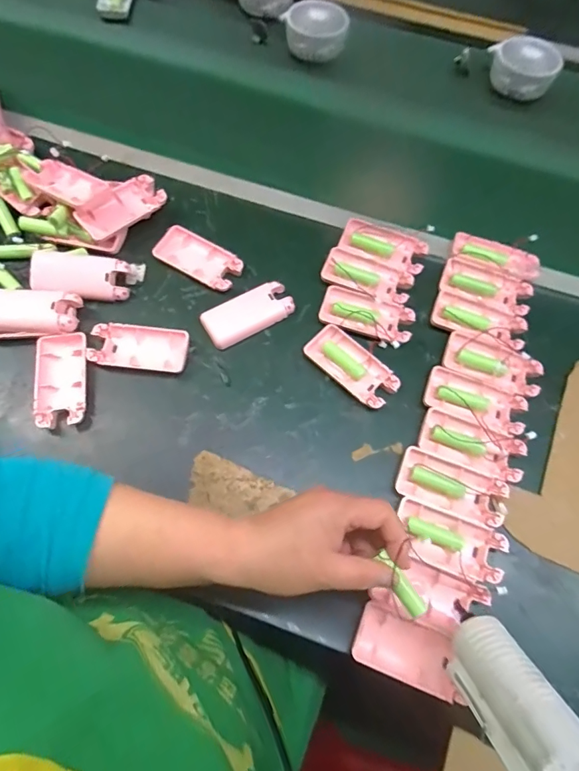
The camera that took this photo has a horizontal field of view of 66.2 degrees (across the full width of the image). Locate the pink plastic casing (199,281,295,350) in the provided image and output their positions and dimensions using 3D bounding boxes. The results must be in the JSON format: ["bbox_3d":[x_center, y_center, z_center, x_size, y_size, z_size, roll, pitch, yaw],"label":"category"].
[{"bbox_3d":[-0.043,-0.075,0.464,0.093,0.013,0.045,-26,71,-11],"label":"pink plastic casing"}]

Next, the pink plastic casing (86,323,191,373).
[{"bbox_3d":[-0.150,-0.038,0.446,0.093,0.015,0.045,5,68,1],"label":"pink plastic casing"}]

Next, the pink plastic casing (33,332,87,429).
[{"bbox_3d":[-0.221,-0.005,0.433,0.047,0.017,0.094,-10,69,-5],"label":"pink plastic casing"}]

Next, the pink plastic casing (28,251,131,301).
[{"bbox_3d":[-0.220,-0.111,0.470,0.099,0.026,0.052,3,68,0],"label":"pink plastic casing"}]

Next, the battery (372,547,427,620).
[{"bbox_3d":[0.078,0.139,0.315,0.014,0.014,0.052,-32,94,-13],"label":"battery"}]

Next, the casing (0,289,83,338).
[{"bbox_3d":[-0.263,-0.072,0.450,0.102,0.027,0.047,0,68,-2],"label":"casing"}]

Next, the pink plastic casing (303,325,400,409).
[{"bbox_3d":[0.063,-0.019,0.448,0.095,0.013,0.044,39,72,13],"label":"pink plastic casing"}]

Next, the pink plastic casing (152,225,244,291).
[{"bbox_3d":[-0.099,-0.138,0.489,0.095,0.016,0.047,31,71,10],"label":"pink plastic casing"}]

